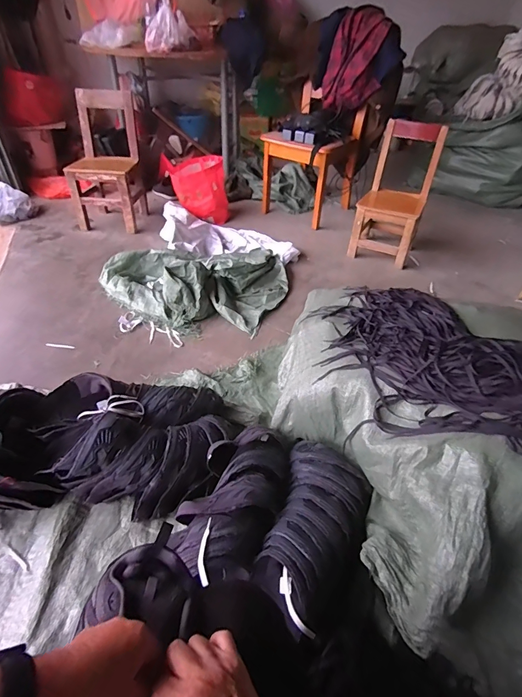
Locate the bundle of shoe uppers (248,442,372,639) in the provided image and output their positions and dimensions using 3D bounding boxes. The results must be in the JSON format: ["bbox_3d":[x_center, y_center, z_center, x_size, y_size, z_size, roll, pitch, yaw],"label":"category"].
[{"bbox_3d":[0.118,0.371,0.797,0.192,0.101,0.377,15,44,14],"label":"bundle of shoe uppers"}]

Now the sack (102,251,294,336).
[{"bbox_3d":[-0.261,-0.352,1.639,0.719,0.165,0.671,19,45,18],"label":"sack"}]

